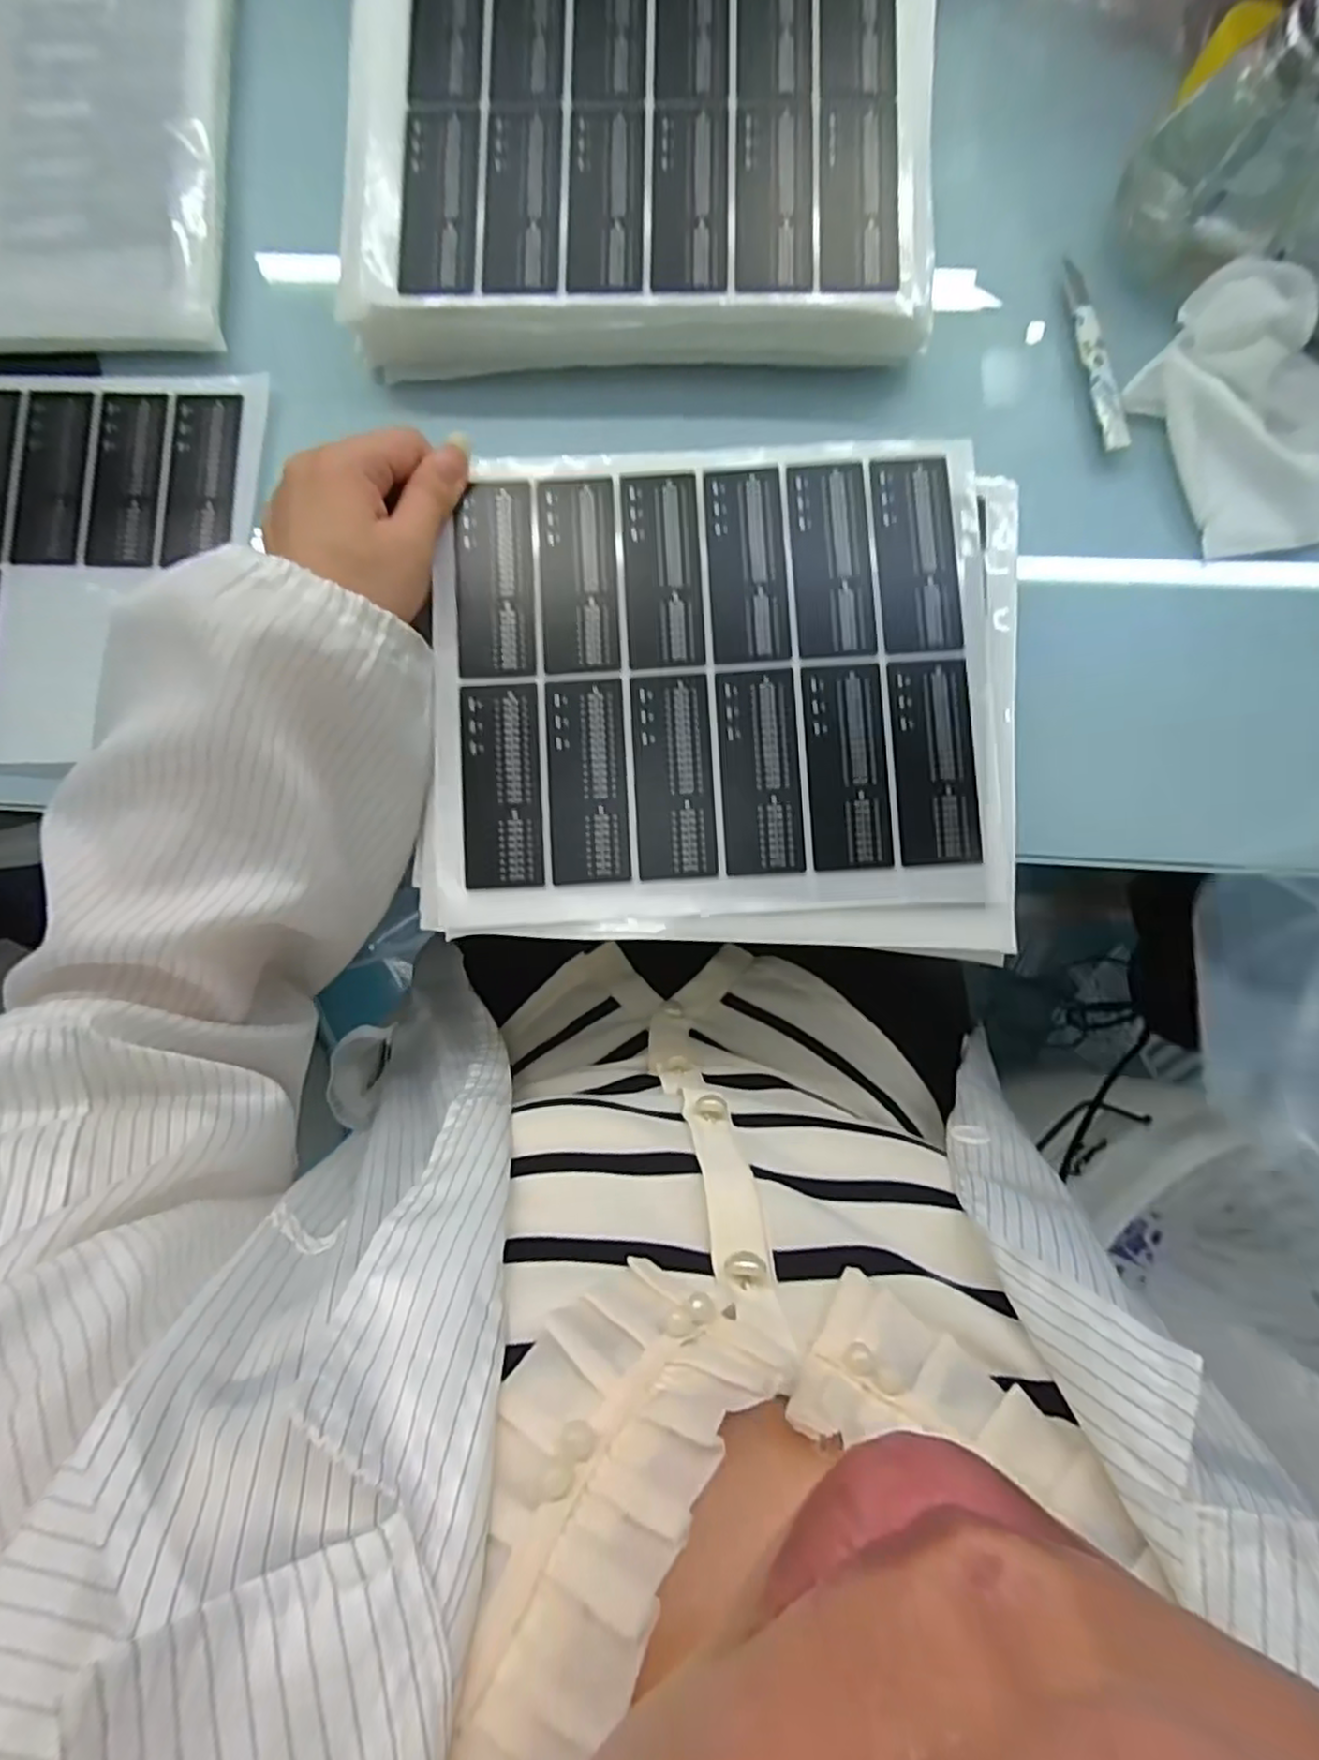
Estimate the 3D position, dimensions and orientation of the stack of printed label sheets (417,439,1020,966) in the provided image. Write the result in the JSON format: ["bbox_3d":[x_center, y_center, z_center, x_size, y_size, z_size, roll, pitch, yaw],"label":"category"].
[{"bbox_3d":[0.029,-0.084,0.318,0.258,0.017,0.226,3,88,4],"label":"stack of printed label sheets"}]

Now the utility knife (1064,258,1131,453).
[{"bbox_3d":[0.218,-0.263,0.351,0.012,0.005,0.098,-11,84,-1],"label":"utility knife"}]

